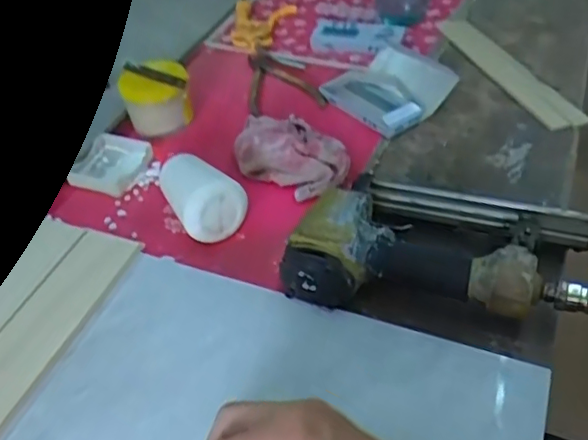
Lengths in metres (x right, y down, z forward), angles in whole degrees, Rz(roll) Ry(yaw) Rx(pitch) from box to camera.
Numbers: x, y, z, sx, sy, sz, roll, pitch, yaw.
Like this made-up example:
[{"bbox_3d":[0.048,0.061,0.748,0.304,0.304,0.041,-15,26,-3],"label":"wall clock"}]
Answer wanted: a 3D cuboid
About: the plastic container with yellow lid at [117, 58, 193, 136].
[{"bbox_3d":[-0.161,-0.141,0.701,0.081,0.066,0.080,-14,46,-11],"label":"plastic container with yellow lid"}]

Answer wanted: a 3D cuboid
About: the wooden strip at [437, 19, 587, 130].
[{"bbox_3d":[0.265,-0.198,0.749,0.051,0.010,0.283,-13,45,-9],"label":"wooden strip"}]

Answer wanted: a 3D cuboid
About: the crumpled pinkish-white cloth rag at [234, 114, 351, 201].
[{"bbox_3d":[-0.004,-0.075,0.639,0.124,0.030,0.088,30,54,29],"label":"crumpled pinkish-white cloth rag"}]

